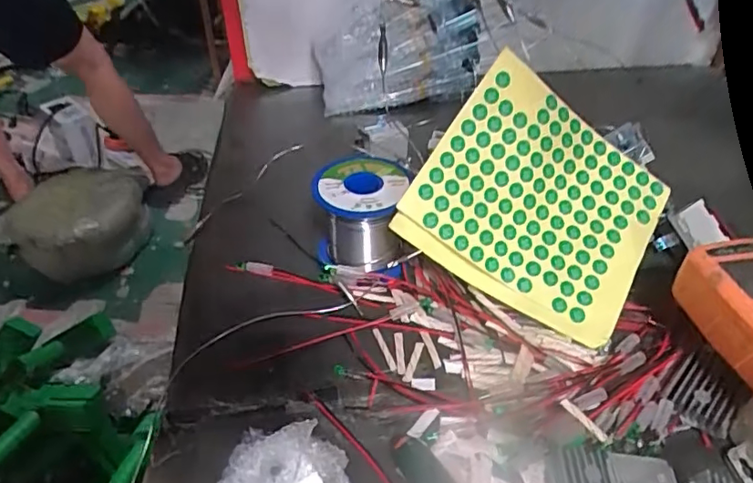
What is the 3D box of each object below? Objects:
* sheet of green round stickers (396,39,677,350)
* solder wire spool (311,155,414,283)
[{"bbox_3d":[0.106,-0.025,0.353,0.149,0.020,0.135,36,79,-8],"label":"sheet of green round stickers"},{"bbox_3d":[-0.011,-0.017,0.386,0.063,0.059,0.078,4,42,5],"label":"solder wire spool"}]

